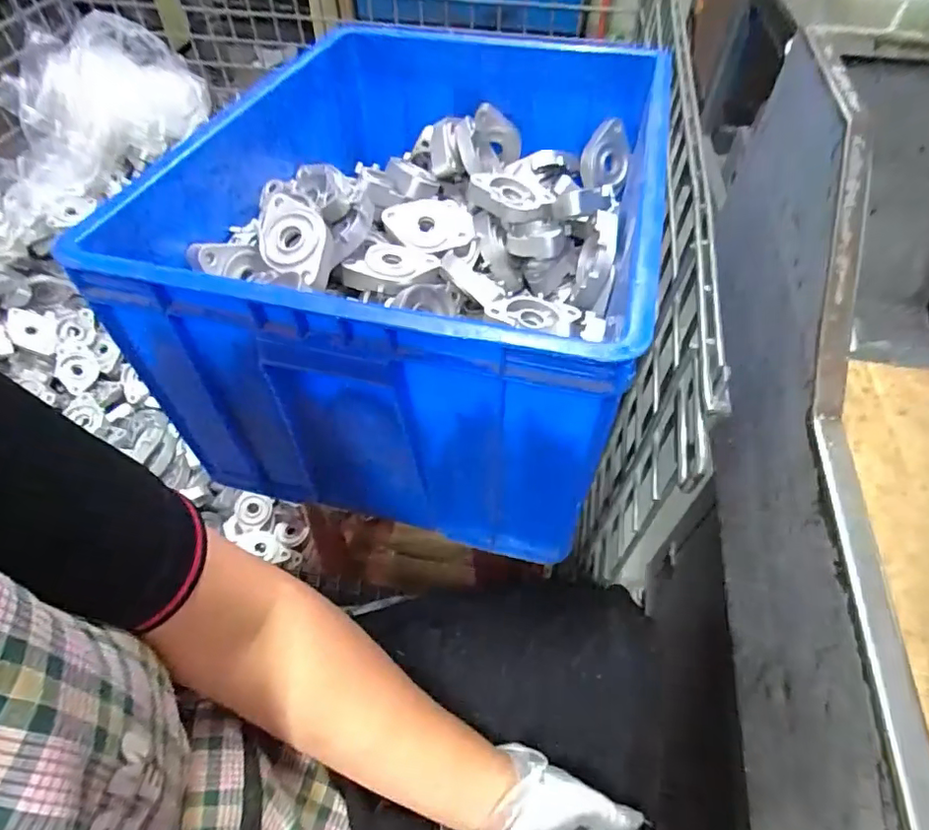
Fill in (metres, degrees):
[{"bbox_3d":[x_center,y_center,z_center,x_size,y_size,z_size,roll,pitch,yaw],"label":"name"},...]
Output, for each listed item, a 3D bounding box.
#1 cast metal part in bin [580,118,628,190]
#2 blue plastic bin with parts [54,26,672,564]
[{"bbox_3d":[0.179,-0.329,0.696,0.056,0.077,0.030,14,54,10],"label":"cast metal part in bin"},{"bbox_3d":[-0.049,-0.184,0.609,0.435,0.276,0.539,12,54,8],"label":"blue plastic bin with parts"}]

